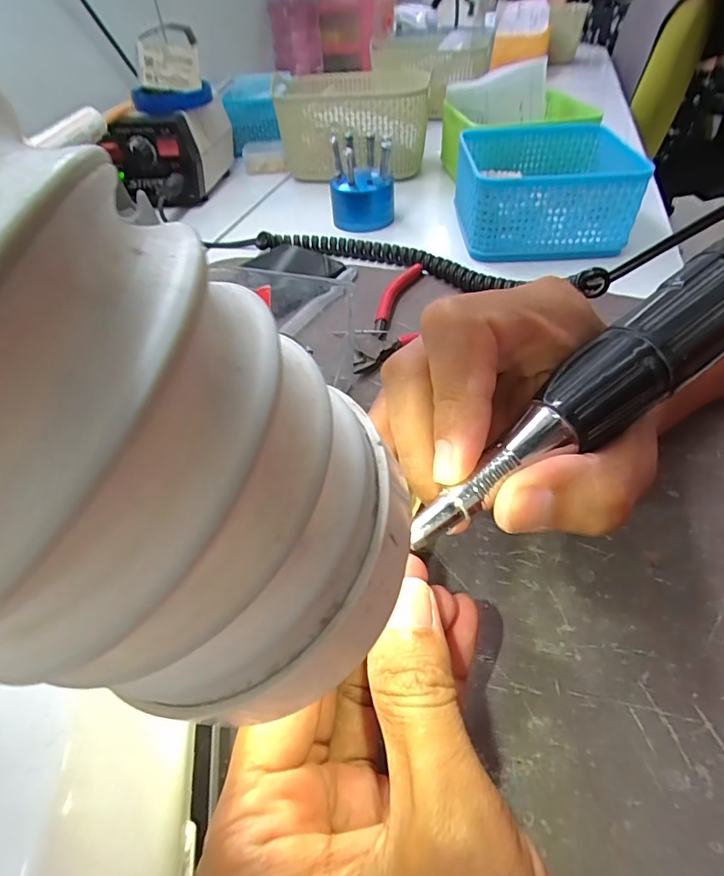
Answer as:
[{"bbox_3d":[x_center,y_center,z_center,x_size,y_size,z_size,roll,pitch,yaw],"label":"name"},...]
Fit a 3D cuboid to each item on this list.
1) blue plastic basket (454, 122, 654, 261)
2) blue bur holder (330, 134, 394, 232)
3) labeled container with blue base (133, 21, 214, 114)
[{"bbox_3d":[0.151,-0.216,0.409,0.128,0.055,0.133,0,46,4],"label":"blue plastic basket"},{"bbox_3d":[0.001,-0.236,0.438,0.058,0.062,0.054,-3,46,1],"label":"blue bur holder"},{"bbox_3d":[-0.191,-0.358,0.468,0.076,0.063,0.050,-19,48,-11],"label":"labeled container with blue base"}]

